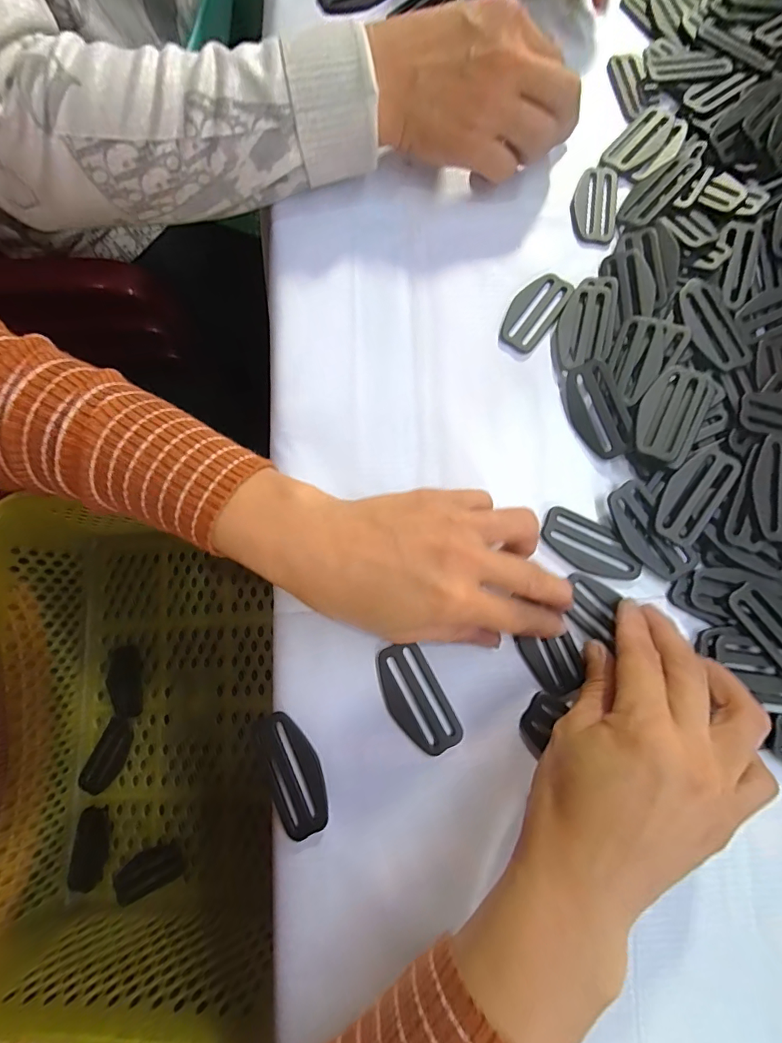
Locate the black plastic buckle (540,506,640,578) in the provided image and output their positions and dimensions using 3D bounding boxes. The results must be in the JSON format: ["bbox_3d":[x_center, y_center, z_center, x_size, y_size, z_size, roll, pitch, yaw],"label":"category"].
[{"bbox_3d":[0.115,0.014,0.255,0.058,0.004,0.029,24,79,4],"label":"black plastic buckle"}]

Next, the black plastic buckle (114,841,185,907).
[{"bbox_3d":[-0.195,0.284,0.362,0.058,0.011,0.030,-30,81,-7],"label":"black plastic buckle"}]

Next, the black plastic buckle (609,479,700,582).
[{"bbox_3d":[0.146,0.006,0.254,0.027,0.005,0.058,-34,84,5],"label":"black plastic buckle"}]

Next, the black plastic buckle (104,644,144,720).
[{"bbox_3d":[-0.237,0.143,0.397,0.032,0.007,0.060,-8,79,-3],"label":"black plastic buckle"}]

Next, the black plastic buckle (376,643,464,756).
[{"bbox_3d":[0.013,0.095,0.238,0.029,0.004,0.058,-29,81,-6],"label":"black plastic buckle"}]

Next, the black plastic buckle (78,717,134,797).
[{"bbox_3d":[-0.244,0.204,0.385,0.027,0.004,0.061,24,79,4],"label":"black plastic buckle"}]

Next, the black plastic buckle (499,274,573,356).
[{"bbox_3d":[0.093,-0.136,0.288,0.029,0.004,0.060,34,80,6],"label":"black plastic buckle"}]

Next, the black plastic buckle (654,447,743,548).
[{"bbox_3d":[0.170,-0.016,0.250,0.027,0.004,0.060,35,85,11],"label":"black plastic buckle"}]

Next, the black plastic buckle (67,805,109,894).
[{"bbox_3d":[-0.251,0.272,0.371,0.029,0.005,0.060,1,79,-1],"label":"black plastic buckle"}]

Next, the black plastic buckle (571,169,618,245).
[{"bbox_3d":[0.140,-0.218,0.307,0.030,0.005,0.065,12,79,1],"label":"black plastic buckle"}]

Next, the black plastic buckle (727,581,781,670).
[{"bbox_3d":[0.210,0.059,0.241,0.029,0.010,0.059,-33,81,-7],"label":"black plastic buckle"}]

